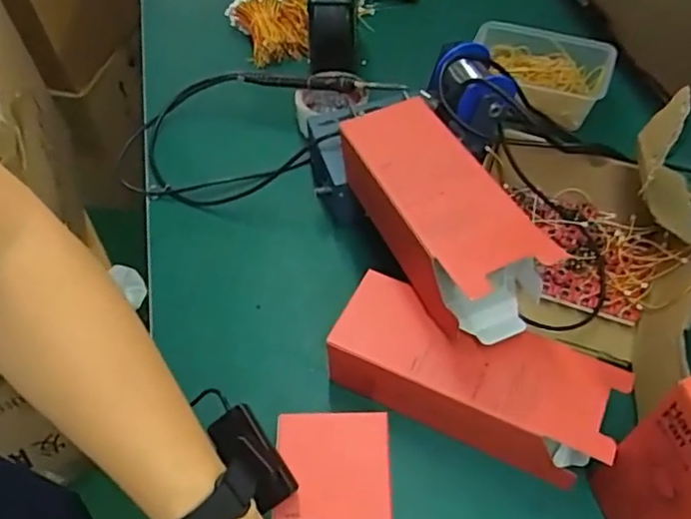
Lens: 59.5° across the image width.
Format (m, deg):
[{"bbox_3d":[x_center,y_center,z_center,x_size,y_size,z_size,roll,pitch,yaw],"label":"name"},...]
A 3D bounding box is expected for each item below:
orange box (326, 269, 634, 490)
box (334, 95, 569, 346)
[{"bbox_3d":[0.103,0.101,0.516,0.232,0.073,0.095,20,58,18],"label":"orange box"},{"bbox_3d":[0.073,-0.041,0.516,0.097,0.087,0.231,-24,56,-13],"label":"box"}]

